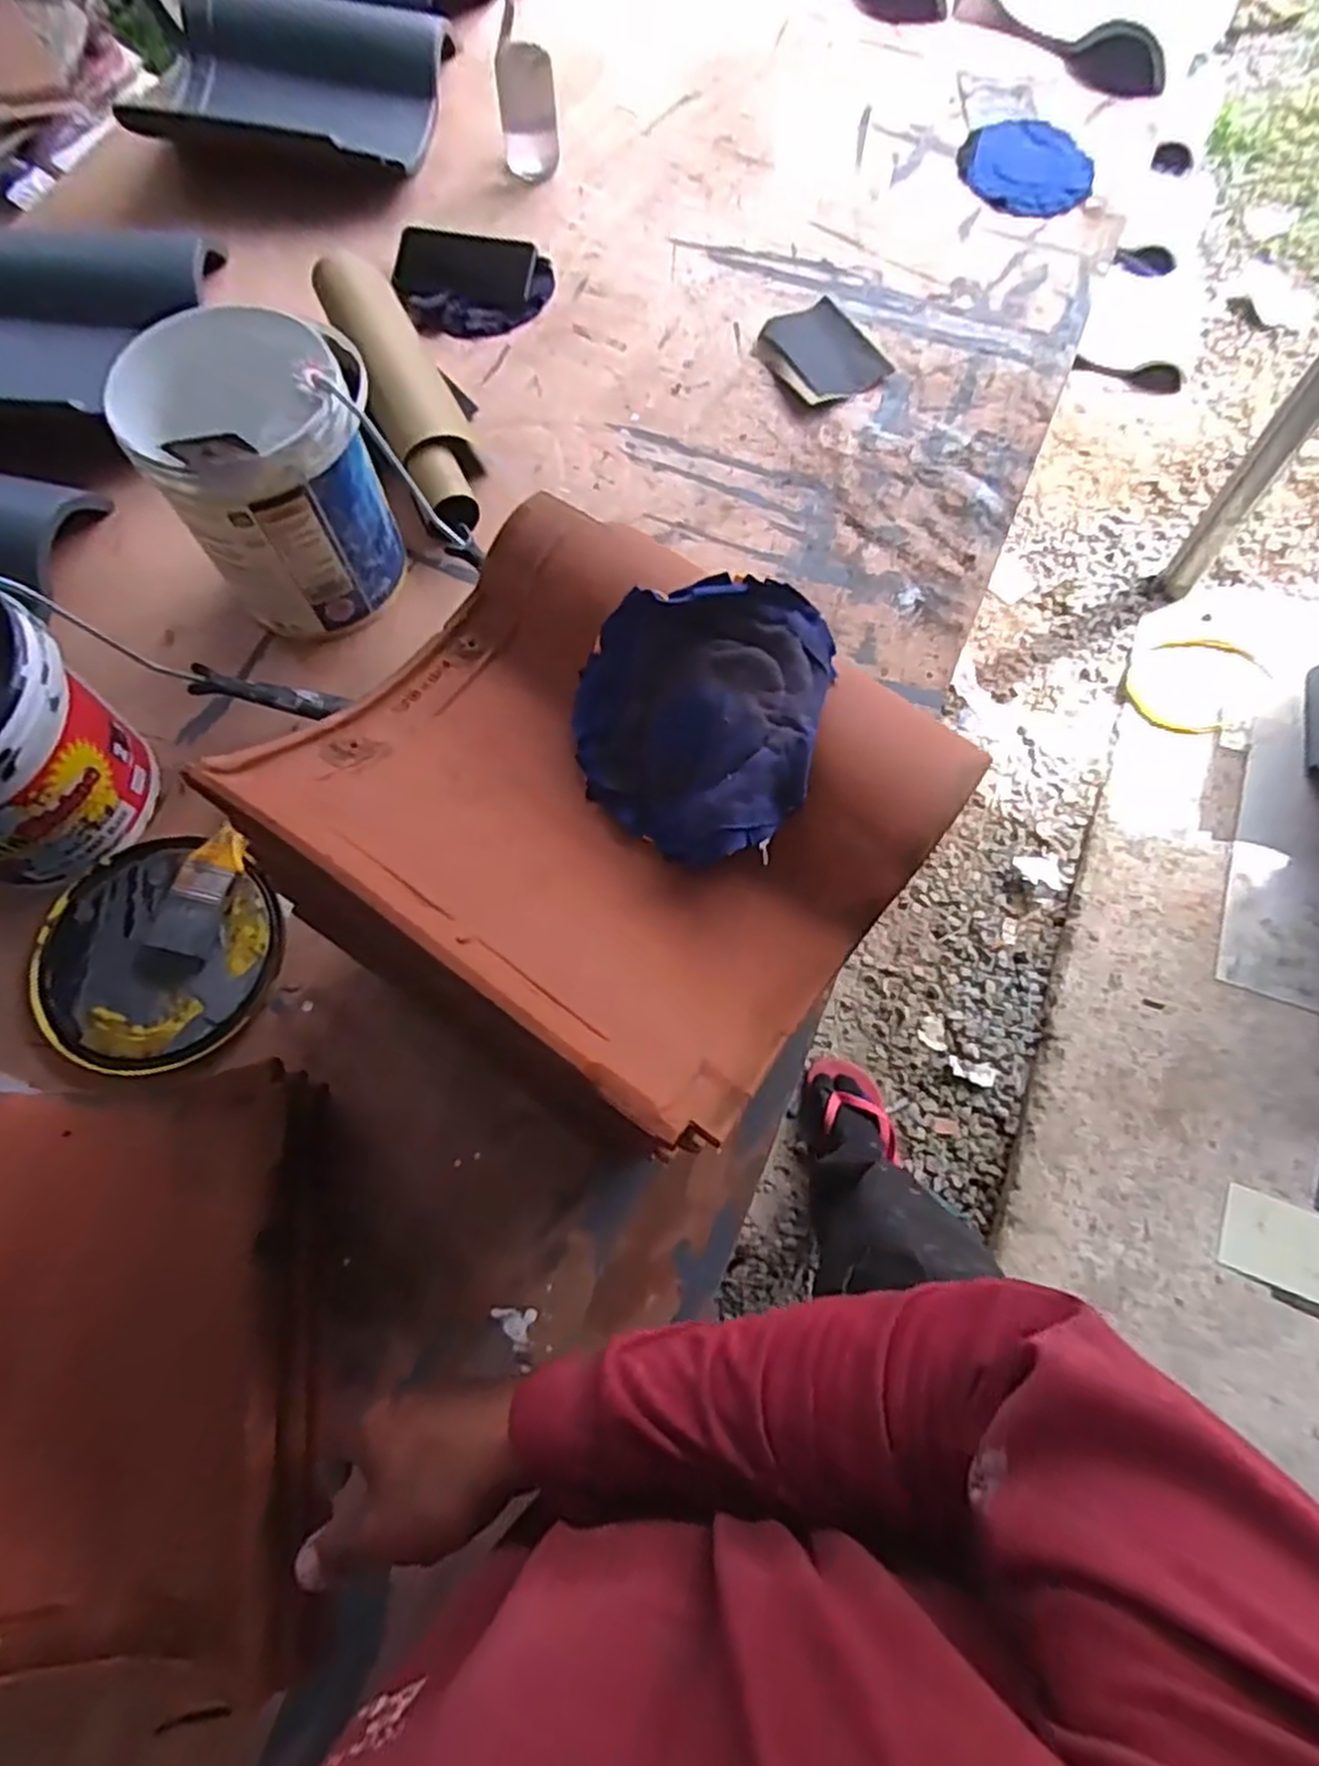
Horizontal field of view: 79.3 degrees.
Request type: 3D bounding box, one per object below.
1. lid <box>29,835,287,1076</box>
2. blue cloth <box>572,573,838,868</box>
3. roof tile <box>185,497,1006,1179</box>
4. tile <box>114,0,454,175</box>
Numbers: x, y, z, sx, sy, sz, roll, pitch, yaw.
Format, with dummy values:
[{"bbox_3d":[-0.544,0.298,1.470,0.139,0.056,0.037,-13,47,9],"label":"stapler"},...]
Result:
[{"bbox_3d":[-0.414,0.057,0.655,0.187,0.024,0.185,-1,66,2],"label":"lid"},{"bbox_3d":[0.019,-0.095,0.454,0.143,0.067,0.150,15,68,5],"label":"blue cloth"},{"bbox_3d":[-0.027,-0.049,0.444,0.325,0.074,0.310,32,71,15],"label":"roof tile"},{"bbox_3d":[-0.456,-0.995,0.987,0.357,0.073,0.277,0,66,3],"label":"tile"}]

